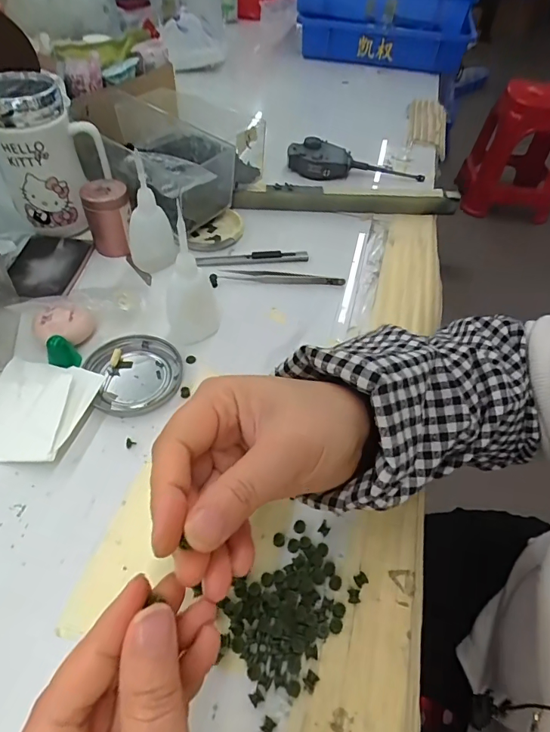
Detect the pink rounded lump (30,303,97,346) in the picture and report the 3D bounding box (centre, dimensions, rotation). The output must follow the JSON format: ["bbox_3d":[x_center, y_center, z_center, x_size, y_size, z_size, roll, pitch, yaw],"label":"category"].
[{"bbox_3d":[-0.182,-0.037,0.370,0.046,0.026,0.025,3,50,-3],"label":"pink rounded lump"}]

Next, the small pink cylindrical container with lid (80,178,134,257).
[{"bbox_3d":[-0.172,-0.154,0.449,0.043,0.061,0.043,3,50,-3],"label":"small pink cylindrical container with lid"}]

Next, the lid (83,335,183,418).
[{"bbox_3d":[-0.113,0.007,0.358,0.071,0.012,0.074,3,50,-3],"label":"lid"}]

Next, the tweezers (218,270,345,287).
[{"bbox_3d":[0.007,-0.091,0.447,0.127,0.009,0.014,7,50,0],"label":"tweezers"}]

